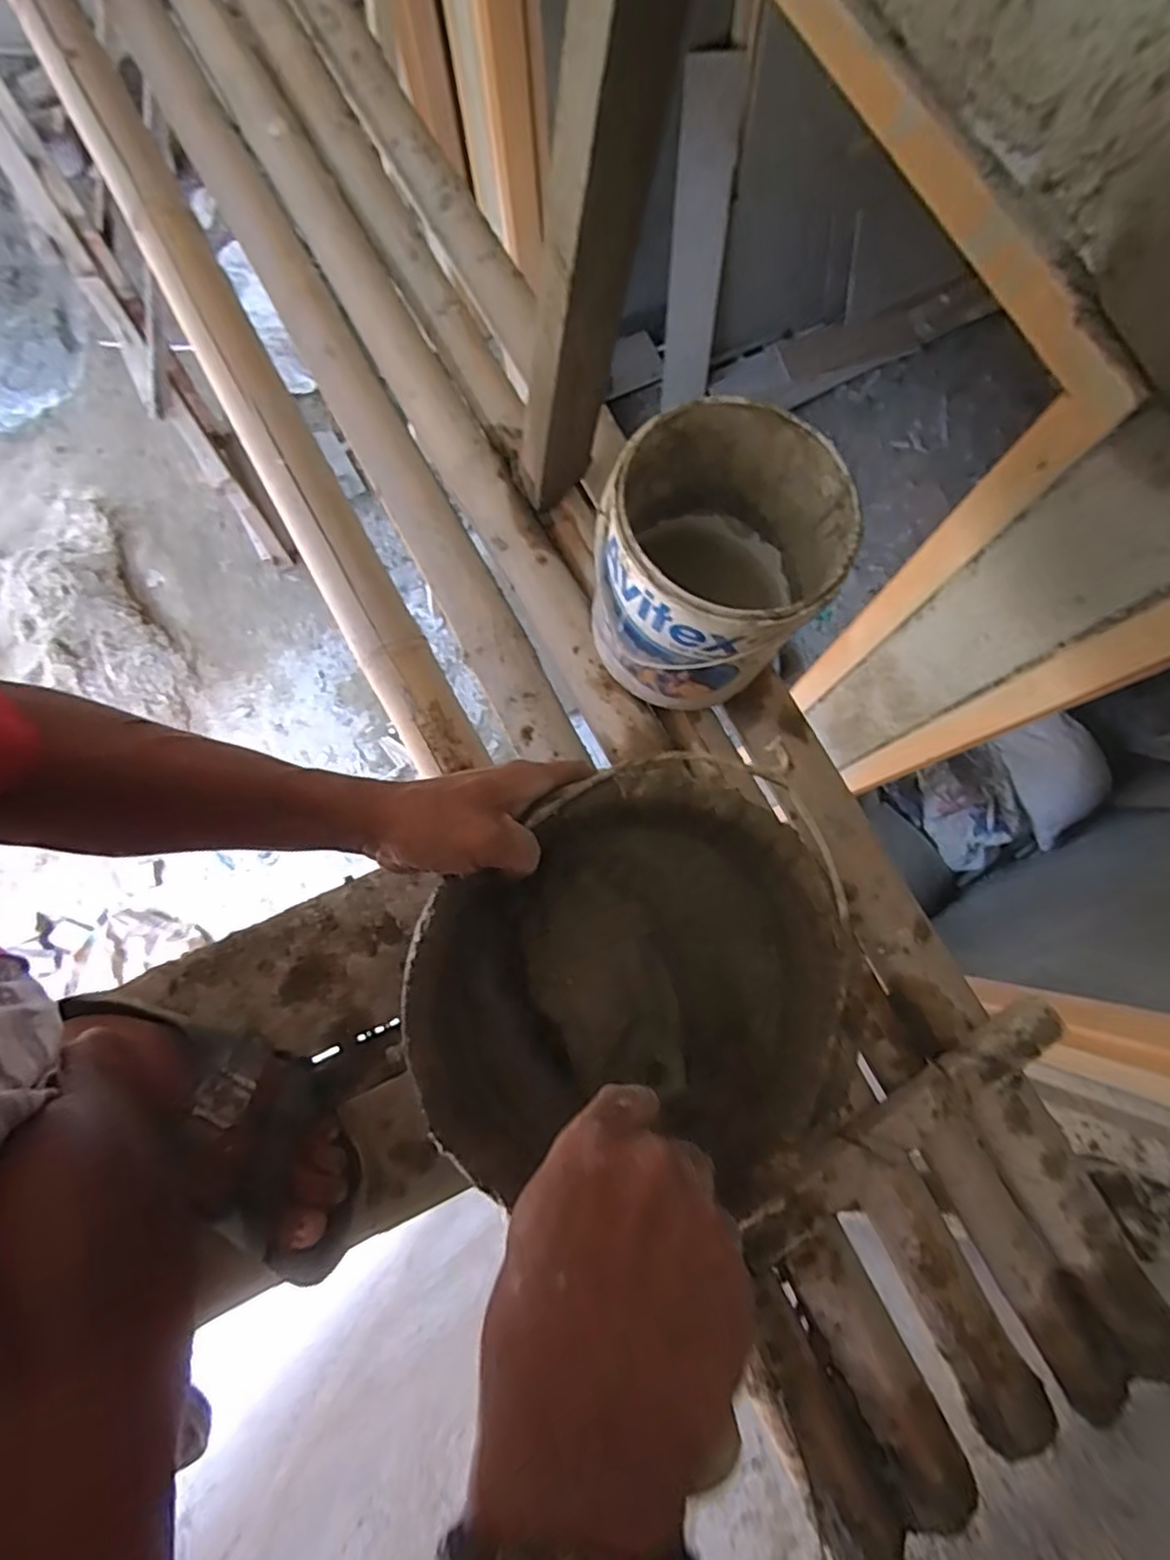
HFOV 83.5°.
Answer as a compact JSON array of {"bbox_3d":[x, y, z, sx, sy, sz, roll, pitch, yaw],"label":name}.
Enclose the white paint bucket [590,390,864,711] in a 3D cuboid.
[{"bbox_3d":[0.106,-0.174,0.543,0.181,0.179,0.190,28,81,6],"label":"white paint bucket"}]

